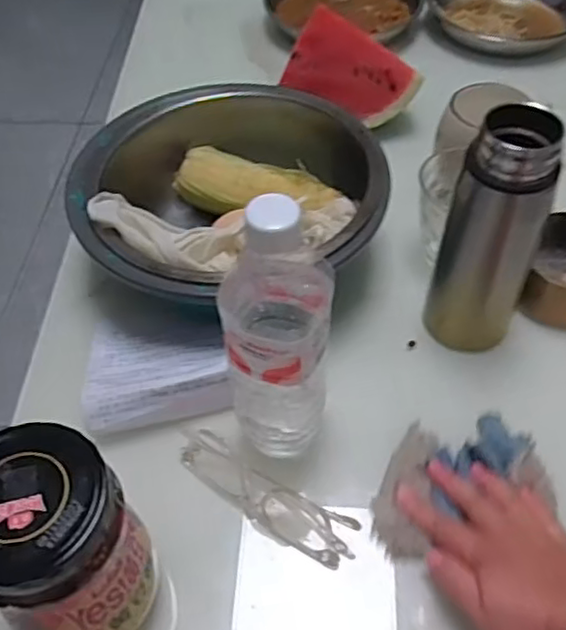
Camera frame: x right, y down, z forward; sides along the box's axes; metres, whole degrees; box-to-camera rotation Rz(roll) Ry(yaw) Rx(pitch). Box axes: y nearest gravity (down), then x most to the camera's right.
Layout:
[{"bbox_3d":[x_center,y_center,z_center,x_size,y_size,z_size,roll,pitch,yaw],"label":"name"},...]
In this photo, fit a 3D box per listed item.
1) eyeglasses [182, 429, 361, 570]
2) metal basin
[{"bbox_3d":[-0.016,0.125,0.467,0.140,0.028,0.035,30,58,23],"label":"eyeglasses"},{"bbox_3d":[-0.051,-0.107,0.596,0.256,0.113,0.242,-1,52,1],"label":"metal basin"}]

